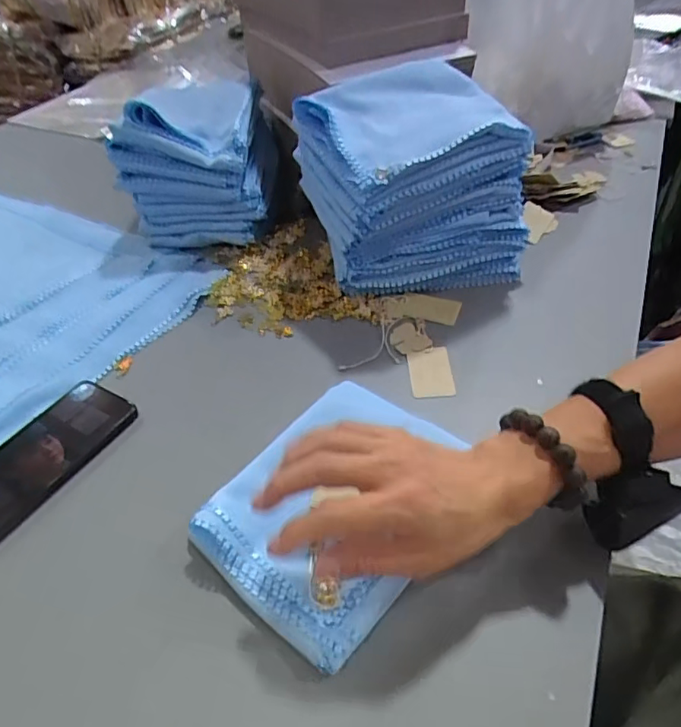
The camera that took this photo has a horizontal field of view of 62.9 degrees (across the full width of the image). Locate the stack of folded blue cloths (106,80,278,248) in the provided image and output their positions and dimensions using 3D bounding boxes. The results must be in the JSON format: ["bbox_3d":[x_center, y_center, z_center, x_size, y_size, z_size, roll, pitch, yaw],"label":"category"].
[{"bbox_3d":[-0.174,-0.262,0.711,0.168,0.157,0.175,0,45,3],"label":"stack of folded blue cloths"}]

